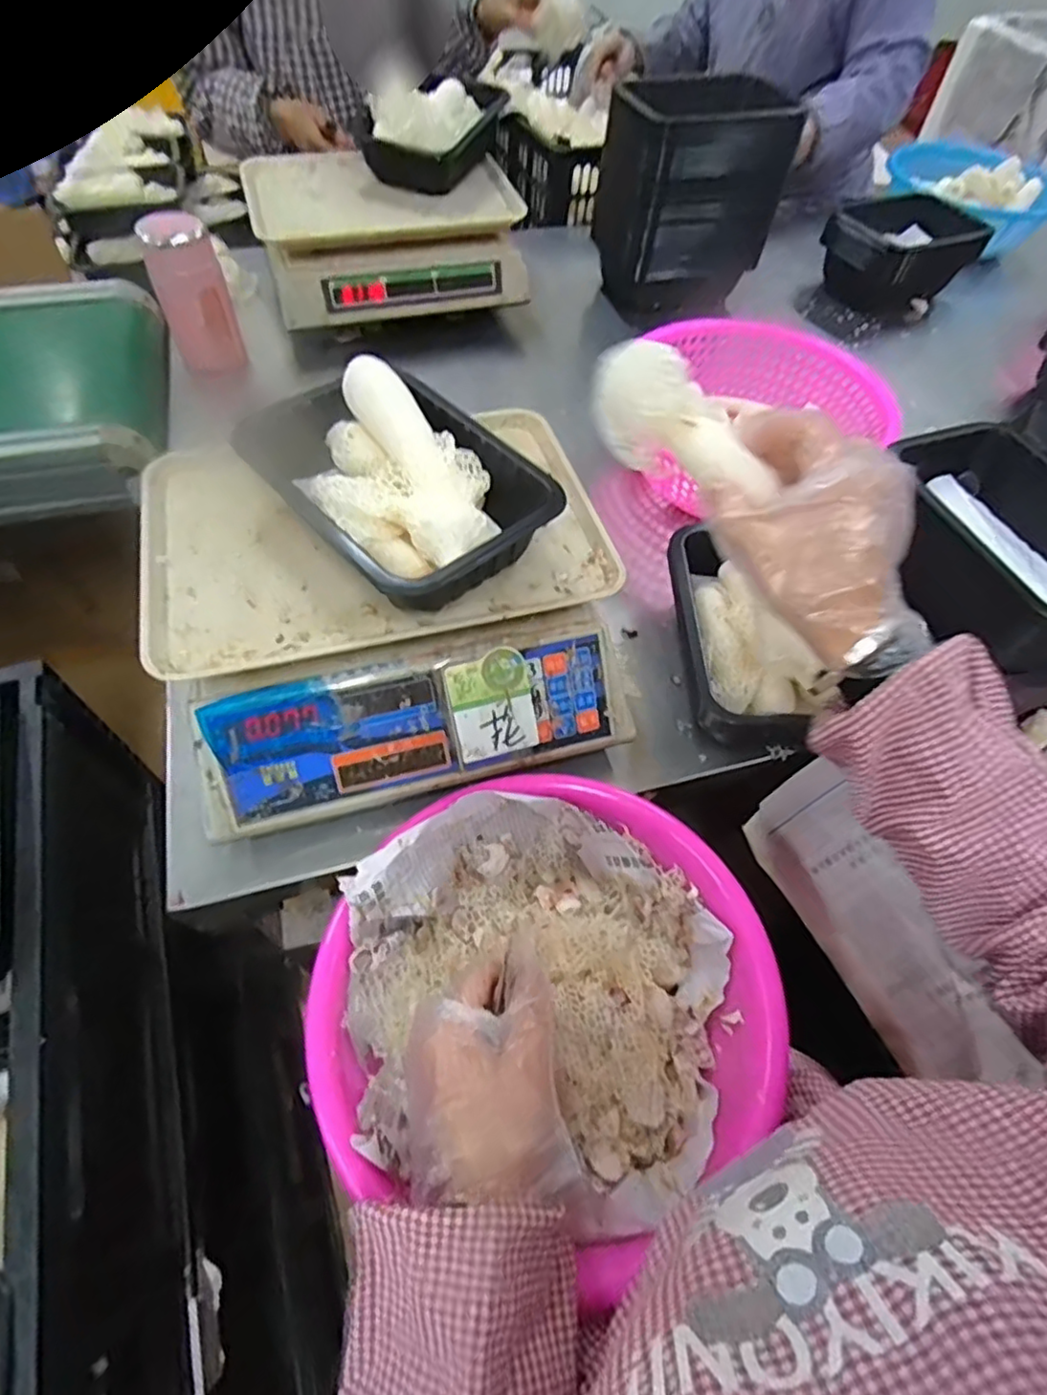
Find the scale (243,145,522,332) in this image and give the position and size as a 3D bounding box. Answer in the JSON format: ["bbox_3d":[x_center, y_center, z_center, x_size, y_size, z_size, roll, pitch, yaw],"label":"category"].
[{"bbox_3d":[-0.173,-0.599,0.831,0.331,0.113,0.219,-13,59,-12],"label":"scale"}]

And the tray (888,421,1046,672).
[{"bbox_3d":[0.434,-0.149,0.576,0.163,0.080,0.205,-18,60,-15],"label":"tray"}]

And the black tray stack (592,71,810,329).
[{"bbox_3d":[0.226,-0.681,0.876,0.228,0.236,0.142,-7,58,-8],"label":"black tray stack"}]

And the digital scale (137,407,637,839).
[{"bbox_3d":[-0.105,-0.082,0.511,0.334,0.100,0.299,-13,59,-12],"label":"digital scale"}]

